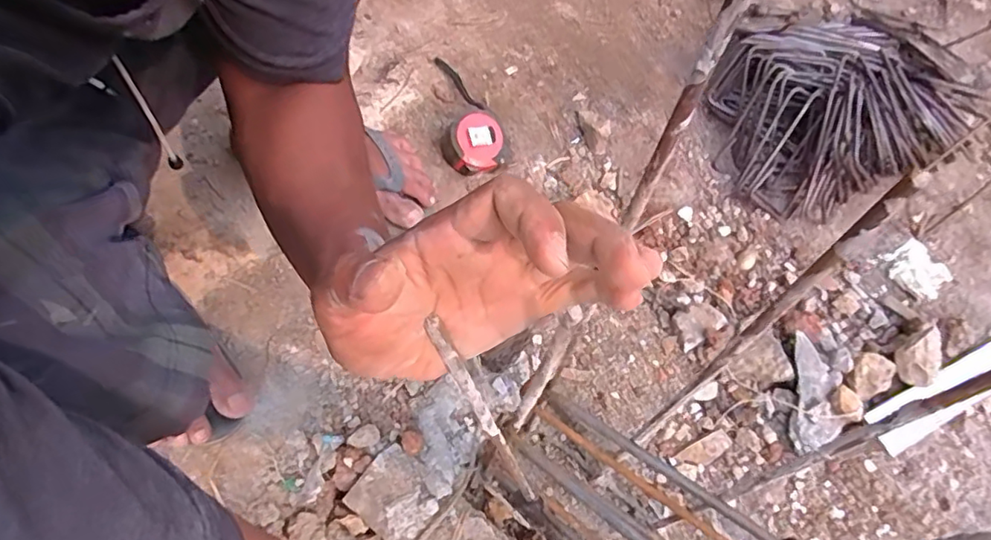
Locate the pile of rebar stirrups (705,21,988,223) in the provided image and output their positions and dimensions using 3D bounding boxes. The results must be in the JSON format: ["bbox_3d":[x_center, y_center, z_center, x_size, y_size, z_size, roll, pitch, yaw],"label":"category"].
[{"bbox_3d":[0.426,-0.205,0.745,0.262,0.130,0.224,-24,66,-17],"label":"pile of rebar stirrups"}]

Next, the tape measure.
[{"bbox_3d":[-0.052,-0.206,0.735,0.069,0.045,0.190,-23,66,-15],"label":"tape measure"}]

